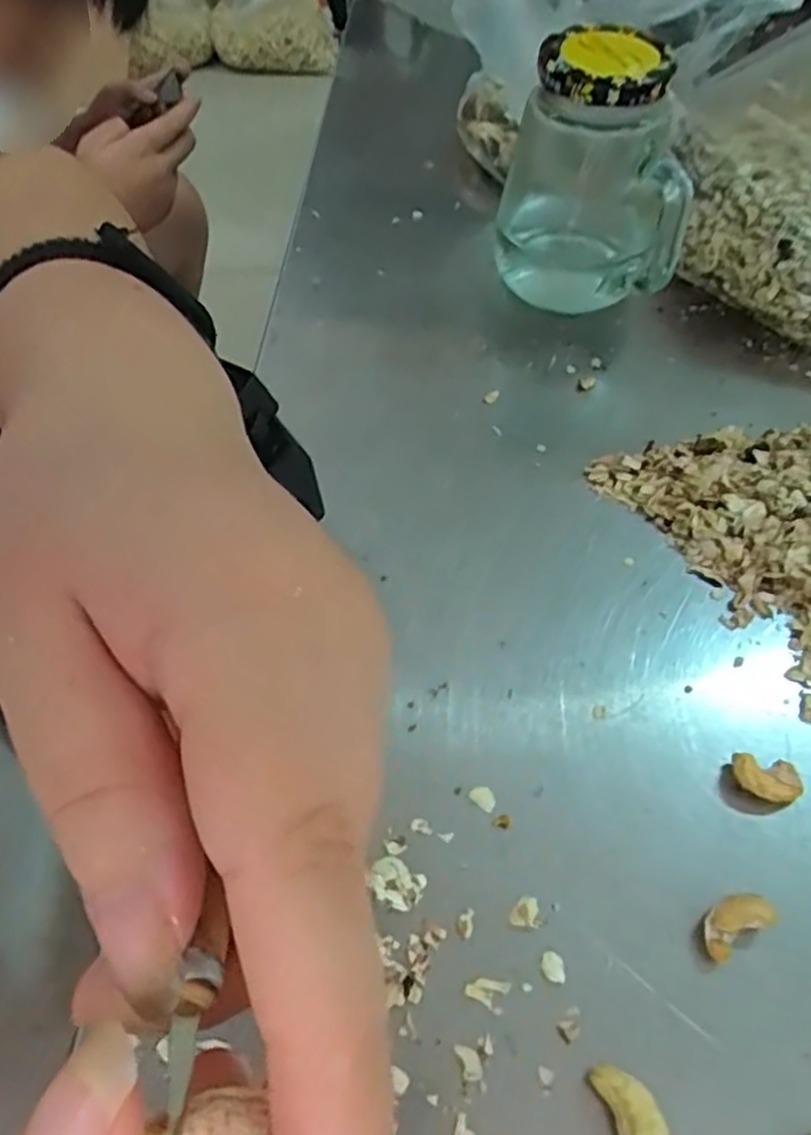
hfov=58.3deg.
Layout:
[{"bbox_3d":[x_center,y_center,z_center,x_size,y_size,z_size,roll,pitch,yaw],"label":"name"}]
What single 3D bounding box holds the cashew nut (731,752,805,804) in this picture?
[{"bbox_3d":[0.113,0.066,0.229,0.020,0.007,0.014,6,53,5],"label":"cashew nut"}]

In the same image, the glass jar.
[{"bbox_3d":[0.090,-0.187,0.356,0.080,0.115,0.087,0,52,0],"label":"glass jar"}]

